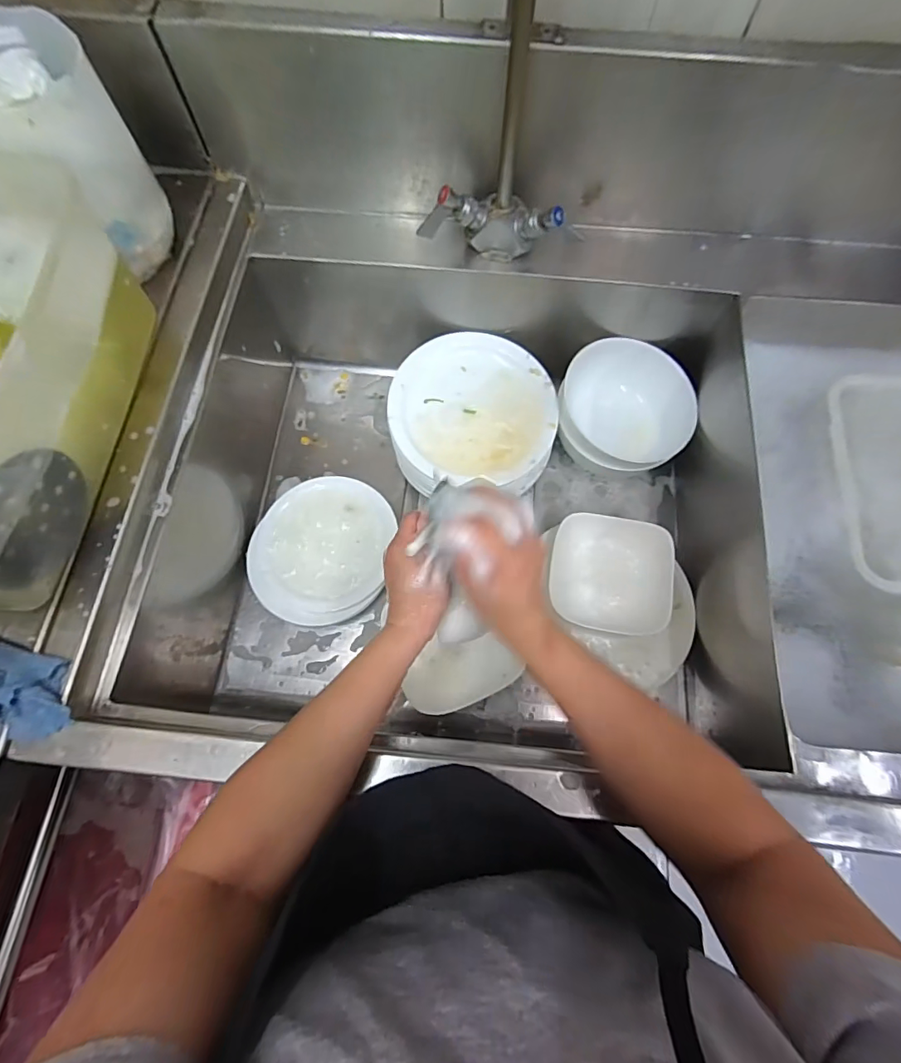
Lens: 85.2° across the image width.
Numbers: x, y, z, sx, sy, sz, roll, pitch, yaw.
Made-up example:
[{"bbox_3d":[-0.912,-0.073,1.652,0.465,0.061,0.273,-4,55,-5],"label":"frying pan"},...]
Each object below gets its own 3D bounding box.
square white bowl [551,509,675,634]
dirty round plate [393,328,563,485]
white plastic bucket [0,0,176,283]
[{"bbox_3d":[0.203,0.052,0.625,0.145,0.046,0.141,11,72,4],"label":"square white bowl"},{"bbox_3d":[0.032,-0.173,0.681,0.222,0.029,0.214,0,71,0],"label":"dirty round plate"},{"bbox_3d":[-0.391,-0.363,0.486,0.147,0.197,0.140,0,71,0],"label":"white plastic bucket"}]

